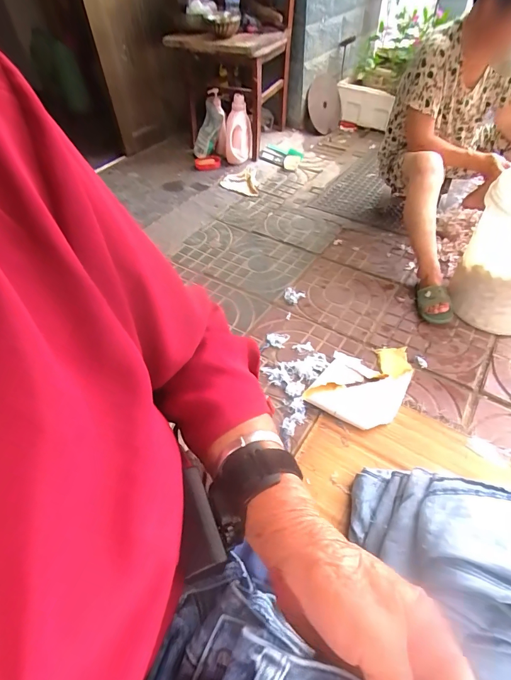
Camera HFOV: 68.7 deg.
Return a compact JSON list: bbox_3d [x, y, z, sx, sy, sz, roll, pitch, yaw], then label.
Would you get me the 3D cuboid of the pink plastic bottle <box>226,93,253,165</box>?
[{"bbox_3d":[-0.077,-0.903,1.621,0.122,0.249,0.097,-3,48,0],"label":"pink plastic bottle"}]

